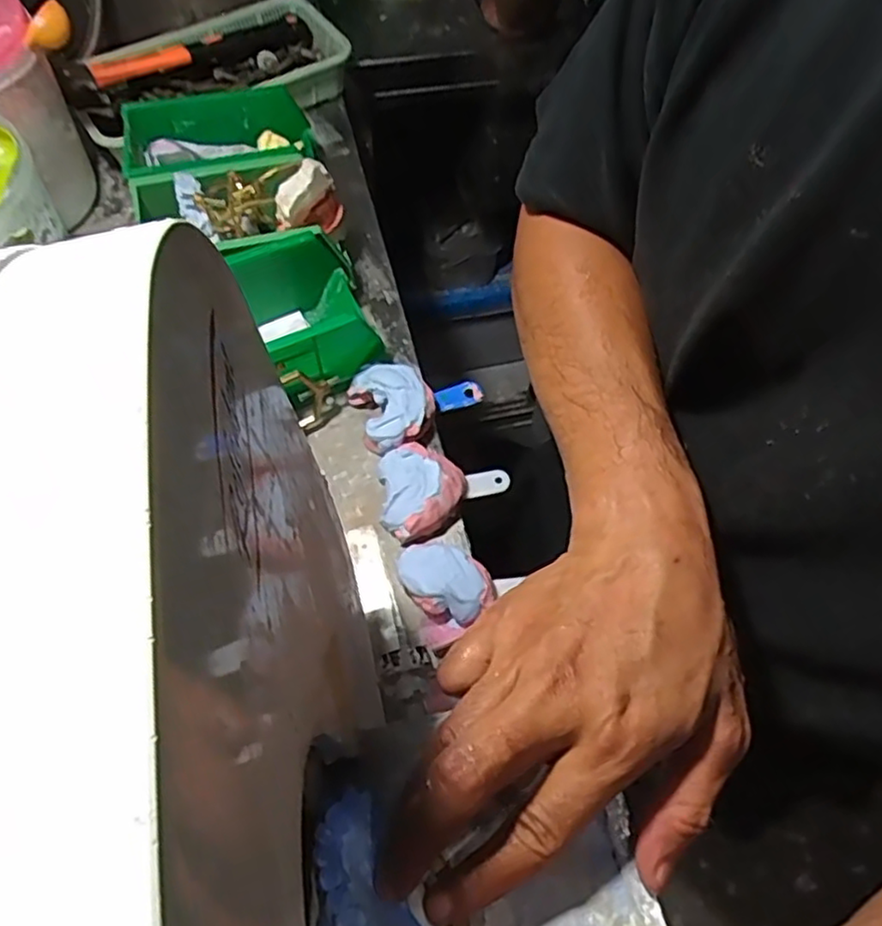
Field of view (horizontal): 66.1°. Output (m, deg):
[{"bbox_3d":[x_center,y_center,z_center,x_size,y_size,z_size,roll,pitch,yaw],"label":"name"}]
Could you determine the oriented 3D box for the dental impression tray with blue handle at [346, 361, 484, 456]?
[{"bbox_3d":[-0.017,-0.052,0.558,0.108,0.036,0.073,-17,63,-11],"label":"dental impression tray with blue handle"}]

